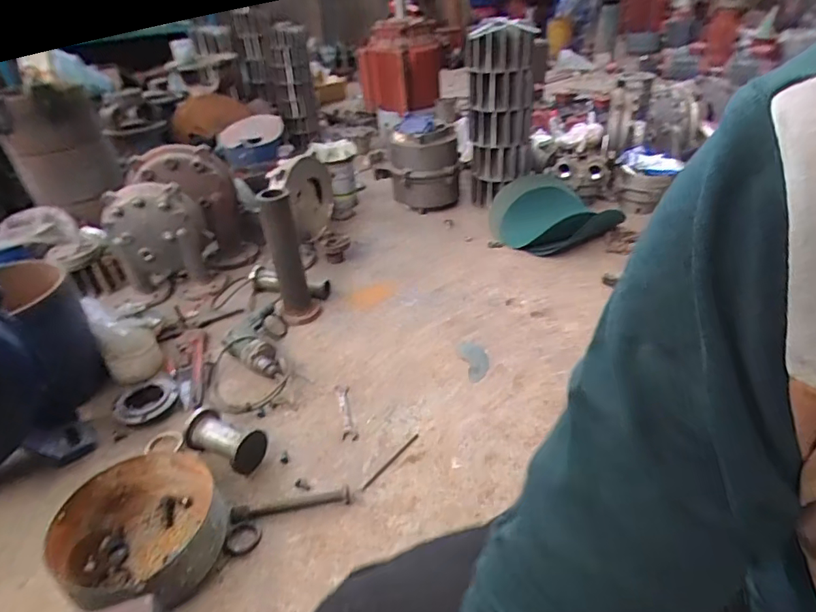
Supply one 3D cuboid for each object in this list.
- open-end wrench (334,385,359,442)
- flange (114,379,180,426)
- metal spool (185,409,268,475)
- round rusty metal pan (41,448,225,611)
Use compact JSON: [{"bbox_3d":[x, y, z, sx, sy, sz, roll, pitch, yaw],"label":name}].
[{"bbox_3d":[-0.140,0.238,1.134,0.033,0.008,0.174,-9,35,-9],"label":"open-end wrench"},{"bbox_3d":[-0.605,0.218,1.172,0.136,0.037,0.135,-10,35,-11],"label":"flange"},{"bbox_3d":[-0.372,0.277,1.026,0.167,0.084,0.074,16,39,26],"label":"metal spool"},{"bbox_3d":[-0.444,0.388,0.853,0.250,0.105,0.247,-2,34,1],"label":"round rusty metal pan"}]

